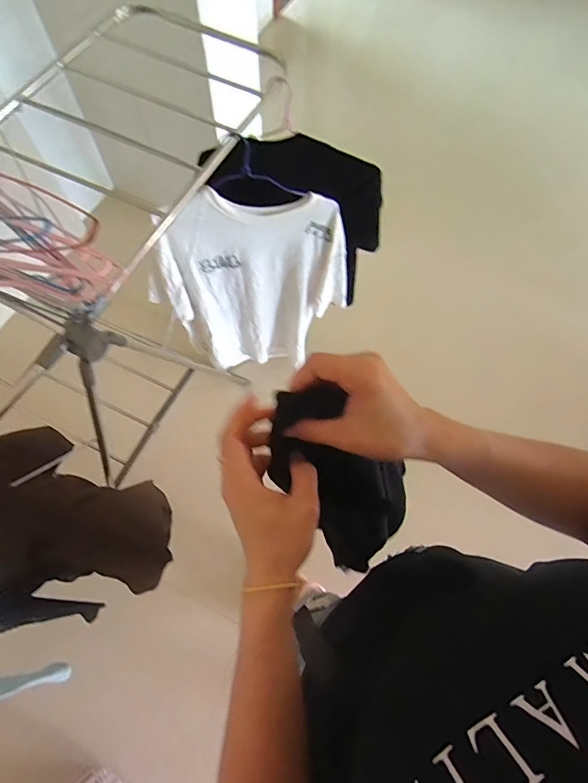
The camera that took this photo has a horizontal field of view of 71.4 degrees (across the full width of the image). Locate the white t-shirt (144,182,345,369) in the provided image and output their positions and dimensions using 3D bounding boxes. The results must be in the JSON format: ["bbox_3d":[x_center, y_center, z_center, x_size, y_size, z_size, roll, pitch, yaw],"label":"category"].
[{"bbox_3d":[-0.111,-0.261,1.203,0.535,0.699,0.116,-4,66,-4],"label":"white t-shirt"}]

